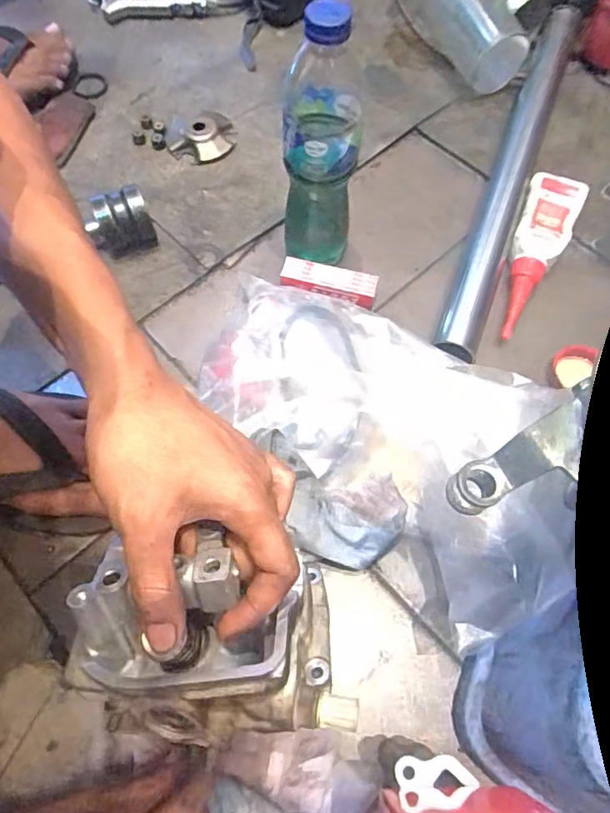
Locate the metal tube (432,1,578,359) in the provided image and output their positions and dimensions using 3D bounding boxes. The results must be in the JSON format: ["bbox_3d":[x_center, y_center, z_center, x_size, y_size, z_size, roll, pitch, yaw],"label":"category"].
[{"bbox_3d":[0.225,-0.257,0.560,0.041,0.033,0.505,21,67,7],"label":"metal tube"}]

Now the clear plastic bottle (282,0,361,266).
[{"bbox_3d":[0.013,-0.211,0.442,0.064,0.221,0.070,-3,66,-4],"label":"clear plastic bottle"}]

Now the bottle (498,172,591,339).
[{"bbox_3d":[0.229,-0.152,0.518,0.050,0.035,0.183,22,67,8],"label":"bottle"}]

